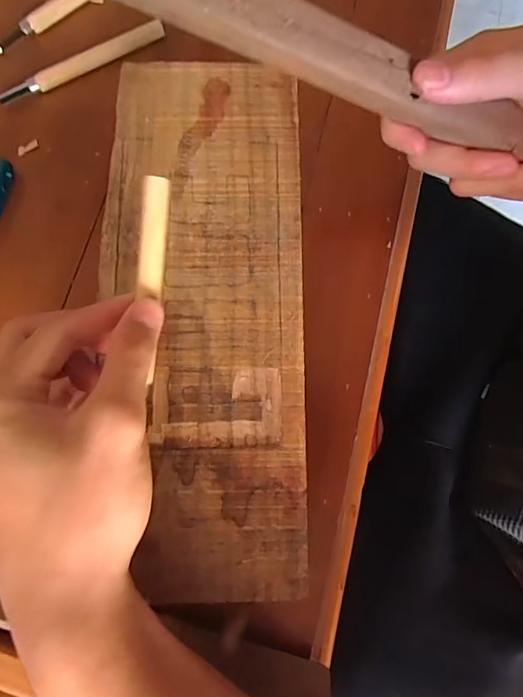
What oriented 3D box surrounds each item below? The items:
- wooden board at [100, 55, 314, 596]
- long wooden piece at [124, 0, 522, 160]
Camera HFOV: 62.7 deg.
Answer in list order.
[{"bbox_3d":[-0.031,-0.029,0.236,0.108,0.007,0.299,0,76,-2],"label":"wooden board"},{"bbox_3d":[0.064,-0.126,0.209,0.307,0.028,0.021,15,76,-14],"label":"long wooden piece"}]

